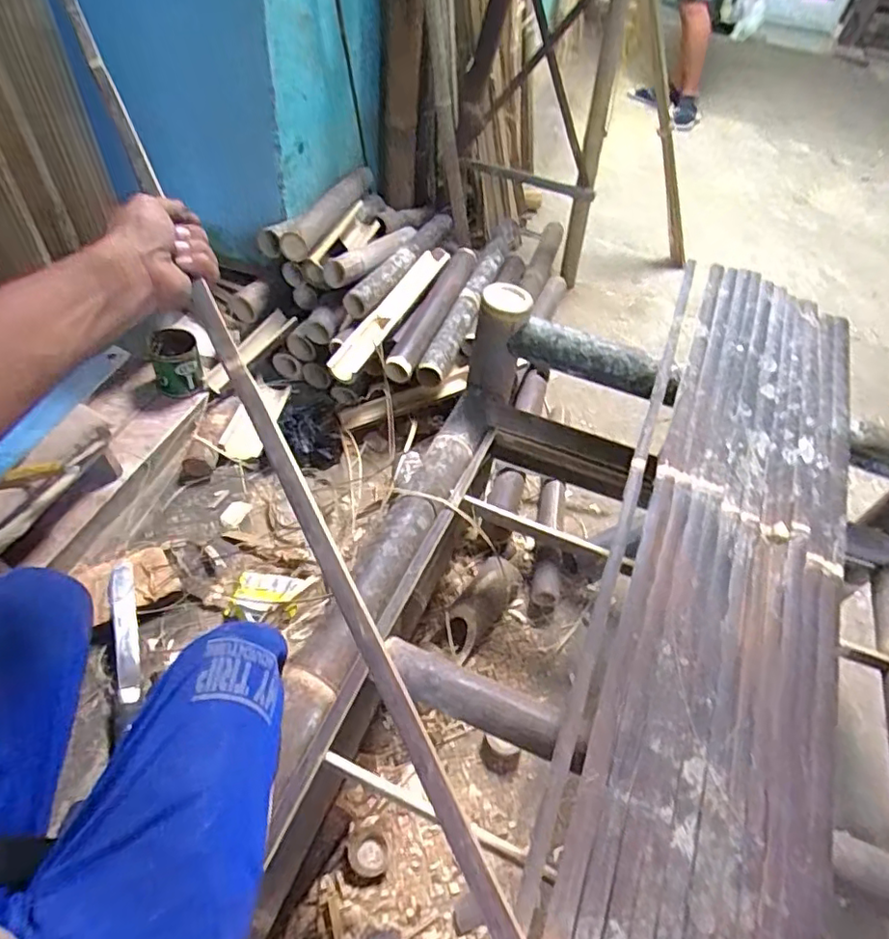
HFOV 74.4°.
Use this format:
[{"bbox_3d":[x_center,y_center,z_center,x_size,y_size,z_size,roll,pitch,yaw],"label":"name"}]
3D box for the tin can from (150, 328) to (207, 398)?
[{"bbox_3d":[-0.584,-0.227,1.284,0.101,0.114,0.105,-15,53,-19],"label":"tin can"}]

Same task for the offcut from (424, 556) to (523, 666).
[{"bbox_3d":[0.060,0.252,1.073,0.086,0.073,0.201,34,68,21],"label":"offcut"}]

